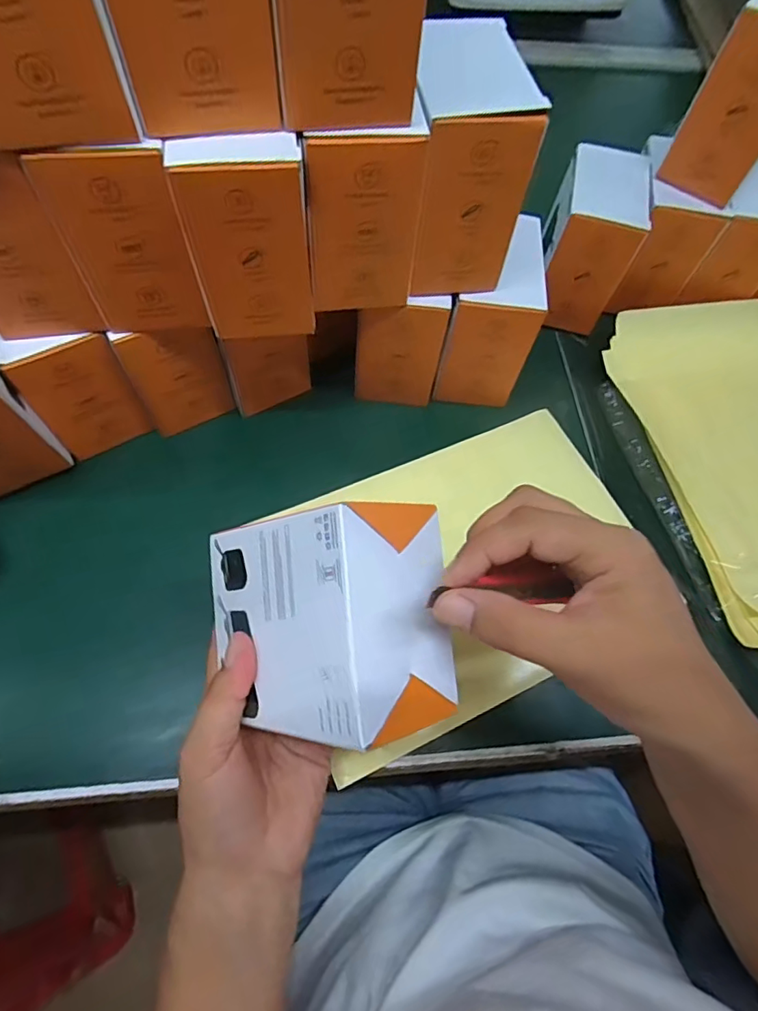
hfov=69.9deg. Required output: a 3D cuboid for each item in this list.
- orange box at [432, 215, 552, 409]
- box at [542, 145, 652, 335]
[{"bbox_3d":[0.087,-0.152,0.447,0.065,0.115,0.104,6,64,0],"label":"orange box"},{"bbox_3d":[0.184,-0.236,0.487,0.075,0.110,0.096,16,64,5],"label":"box"}]

